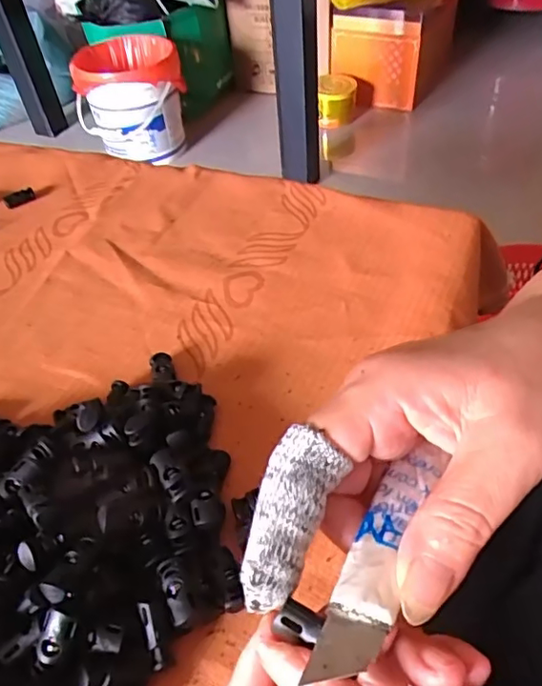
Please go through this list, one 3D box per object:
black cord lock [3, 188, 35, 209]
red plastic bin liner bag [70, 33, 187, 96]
[{"bbox_3d":[-0.224,-0.130,0.483,0.026,0.007,0.015,-29,50,-20],"label":"black cord lock"},{"bbox_3d":[-0.372,-0.713,1.399,0.268,0.103,0.234,-13,47,-6],"label":"red plastic bin liner bag"}]

